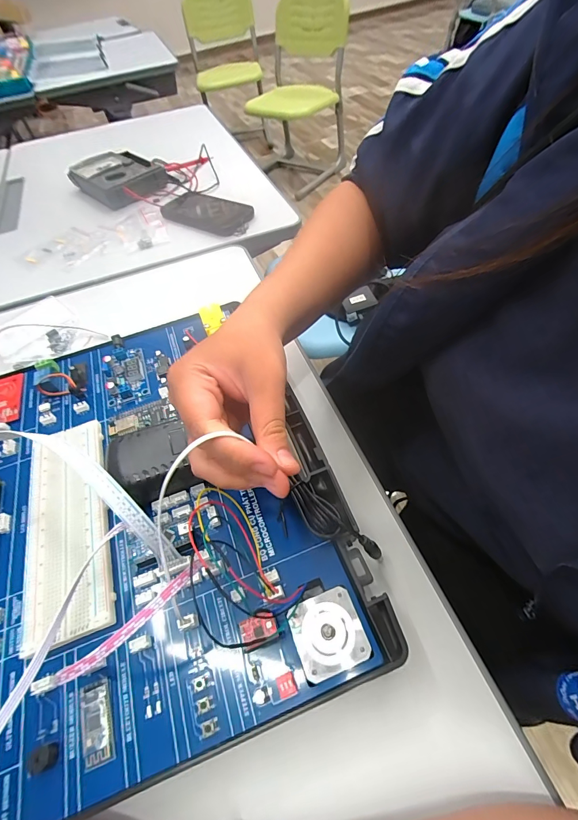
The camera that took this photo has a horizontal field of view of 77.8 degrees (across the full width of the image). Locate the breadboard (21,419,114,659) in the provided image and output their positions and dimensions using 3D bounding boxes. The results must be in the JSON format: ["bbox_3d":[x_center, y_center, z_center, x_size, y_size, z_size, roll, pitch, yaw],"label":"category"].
[{"bbox_3d":[-0.167,0.080,0.267,0.064,0.009,0.167,-20,56,-10],"label":"breadboard"}]

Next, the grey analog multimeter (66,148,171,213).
[{"bbox_3d":[-0.316,-0.435,0.667,0.161,0.037,0.126,36,66,27],"label":"grey analog multimeter"}]

